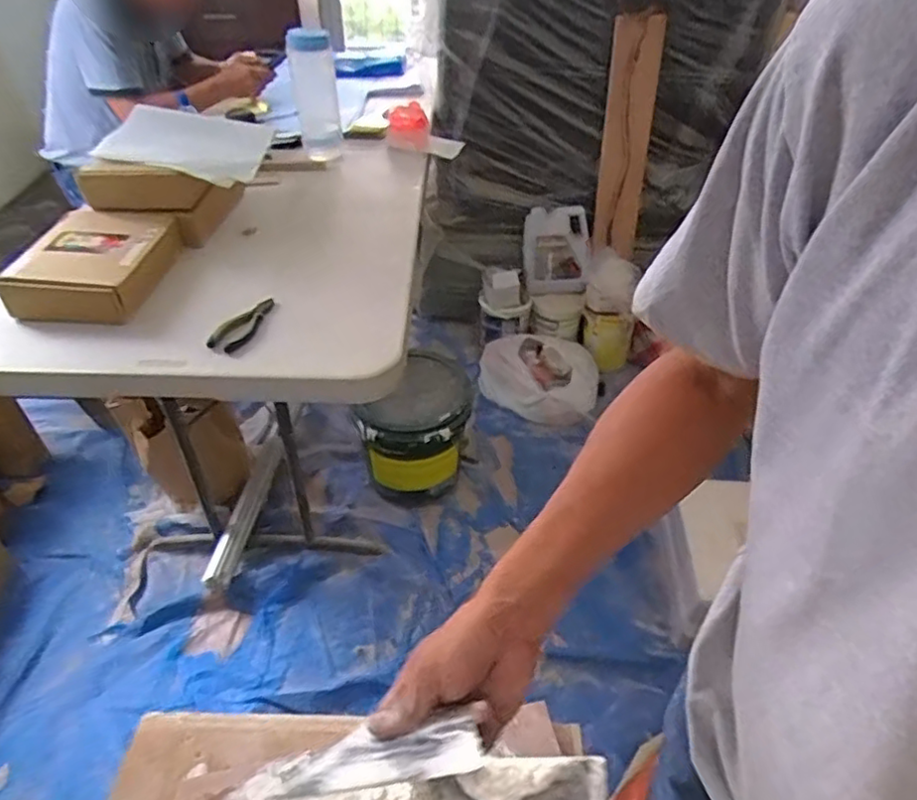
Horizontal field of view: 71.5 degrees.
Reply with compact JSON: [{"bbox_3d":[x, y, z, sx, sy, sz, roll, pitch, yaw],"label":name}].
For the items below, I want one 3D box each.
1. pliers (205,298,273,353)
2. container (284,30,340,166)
[{"bbox_3d":[-0.364,-0.128,1.084,0.050,0.019,0.148,15,44,15],"label":"pliers"},{"bbox_3d":[-0.343,-0.732,1.534,0.104,0.266,0.101,-7,43,-9],"label":"container"}]

